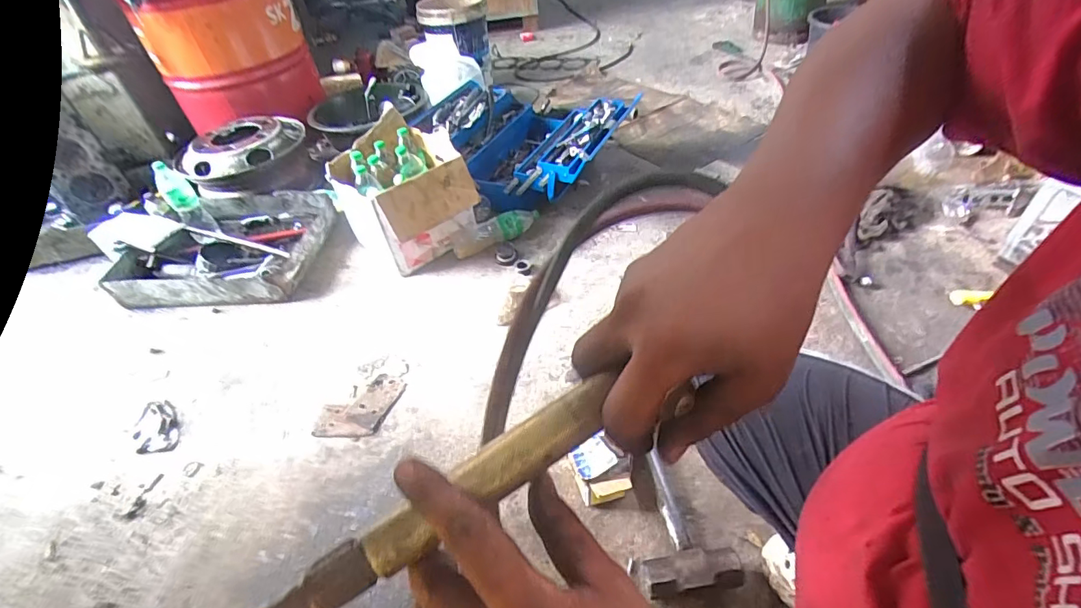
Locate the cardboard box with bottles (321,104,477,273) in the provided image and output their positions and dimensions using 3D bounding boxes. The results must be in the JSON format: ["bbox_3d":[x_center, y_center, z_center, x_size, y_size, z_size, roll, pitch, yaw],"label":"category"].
[{"bbox_3d":[-0.386,-0.300,1.380,0.304,0.296,0.351,-37,51,-27],"label":"cardboard box with bottles"}]

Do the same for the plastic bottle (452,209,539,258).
[{"bbox_3d":[-0.125,-0.210,1.407,0.265,0.081,0.063,-19,45,-12],"label":"plastic bottle"}]

